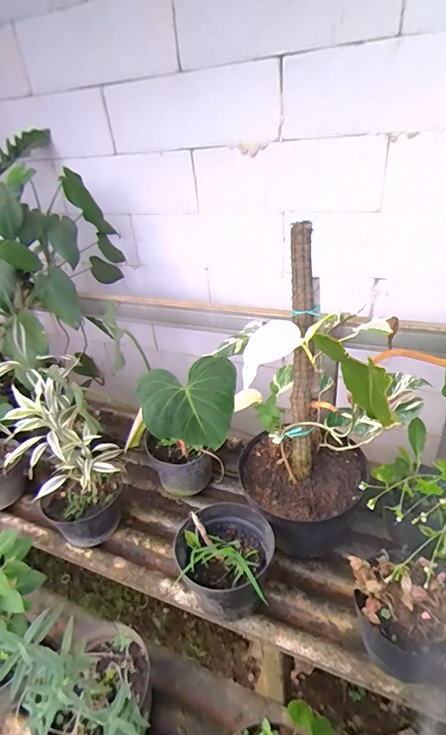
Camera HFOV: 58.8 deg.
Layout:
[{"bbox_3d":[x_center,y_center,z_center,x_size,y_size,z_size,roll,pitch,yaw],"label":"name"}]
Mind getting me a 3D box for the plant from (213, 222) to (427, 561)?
[{"bbox_3d":[0.198,0.071,0.803,0.347,0.570,0.318,-16,34,-15],"label":"plant"}]

